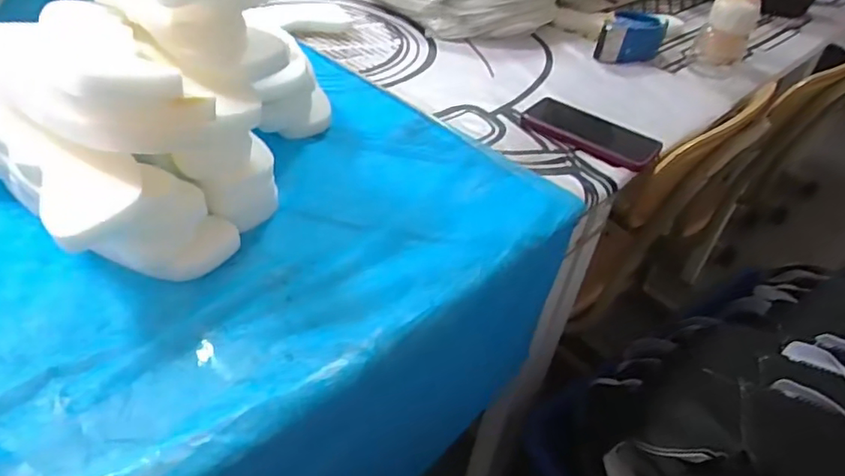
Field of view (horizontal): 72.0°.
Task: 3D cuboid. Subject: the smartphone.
[{"bbox_3d":[0.203,-0.131,0.715,0.082,0.011,0.169,-28,51,-36],"label":"smartphone"}]

